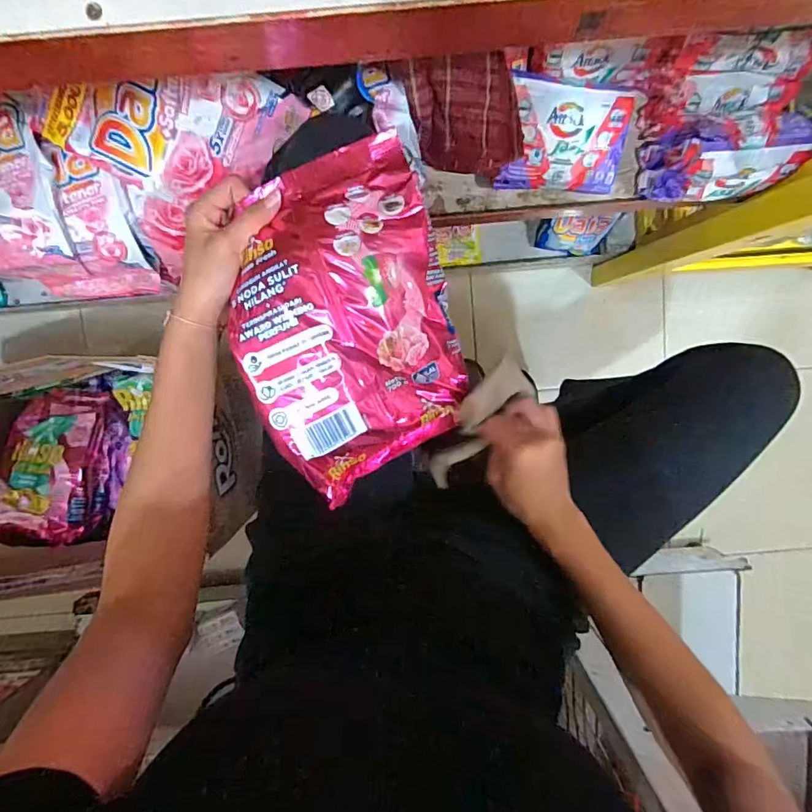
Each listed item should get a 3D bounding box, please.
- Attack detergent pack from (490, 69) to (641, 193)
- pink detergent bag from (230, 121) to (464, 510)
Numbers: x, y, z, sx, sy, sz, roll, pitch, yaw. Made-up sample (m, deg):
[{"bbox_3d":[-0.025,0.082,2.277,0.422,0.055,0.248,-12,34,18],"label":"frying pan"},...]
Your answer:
[{"bbox_3d":[0.173,-0.291,0.526,0.129,0.017,0.105,2,118,-4],"label":"Attack detergent pack"},{"bbox_3d":[-0.047,-0.066,0.398,0.166,0.069,0.250,-17,96,1],"label":"pink detergent bag"}]

